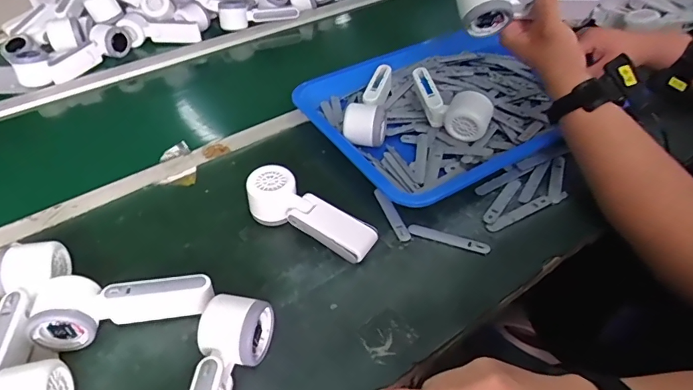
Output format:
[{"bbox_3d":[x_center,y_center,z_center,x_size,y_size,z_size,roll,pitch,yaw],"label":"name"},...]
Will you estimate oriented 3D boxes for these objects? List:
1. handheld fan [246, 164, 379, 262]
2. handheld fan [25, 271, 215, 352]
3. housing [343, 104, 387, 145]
[{"bbox_3d":[-0.043,0.025,0.553,0.164,0.045,0.052,29,50,14],"label":"handheld fan"},{"bbox_3d":[-0.219,0.111,0.468,0.164,0.057,0.055,-8,42,-5],"label":"handheld fan"},{"bbox_3d":[0.027,-0.100,0.661,0.059,0.048,0.057,2,42,5],"label":"housing"}]

